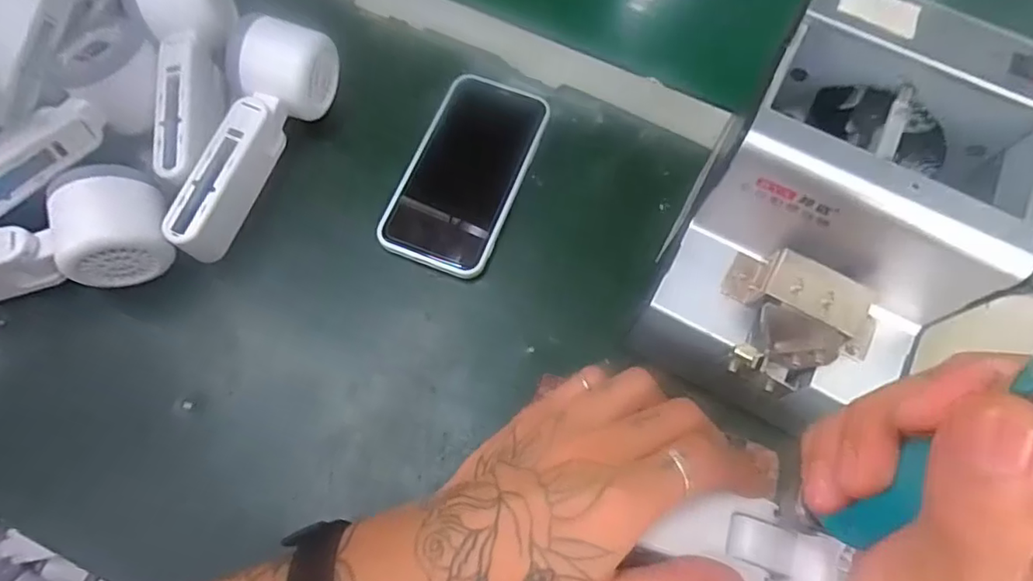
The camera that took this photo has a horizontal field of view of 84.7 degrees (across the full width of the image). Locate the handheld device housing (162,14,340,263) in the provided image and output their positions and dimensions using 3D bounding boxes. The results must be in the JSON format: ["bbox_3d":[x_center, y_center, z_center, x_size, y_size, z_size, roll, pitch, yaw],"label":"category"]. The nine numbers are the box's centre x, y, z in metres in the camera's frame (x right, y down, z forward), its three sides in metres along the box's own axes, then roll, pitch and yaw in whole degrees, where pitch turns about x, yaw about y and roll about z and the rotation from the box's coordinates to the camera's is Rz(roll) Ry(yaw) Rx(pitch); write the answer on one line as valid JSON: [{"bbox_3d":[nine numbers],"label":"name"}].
[{"bbox_3d":[-0.169,-0.097,0.361,0.047,0.057,0.157,16,68,4],"label":"handheld device housing"}]

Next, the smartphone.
[{"bbox_3d":[-0.034,-0.082,0.379,0.072,0.016,0.141,21,71,6],"label":"smartphone"}]

